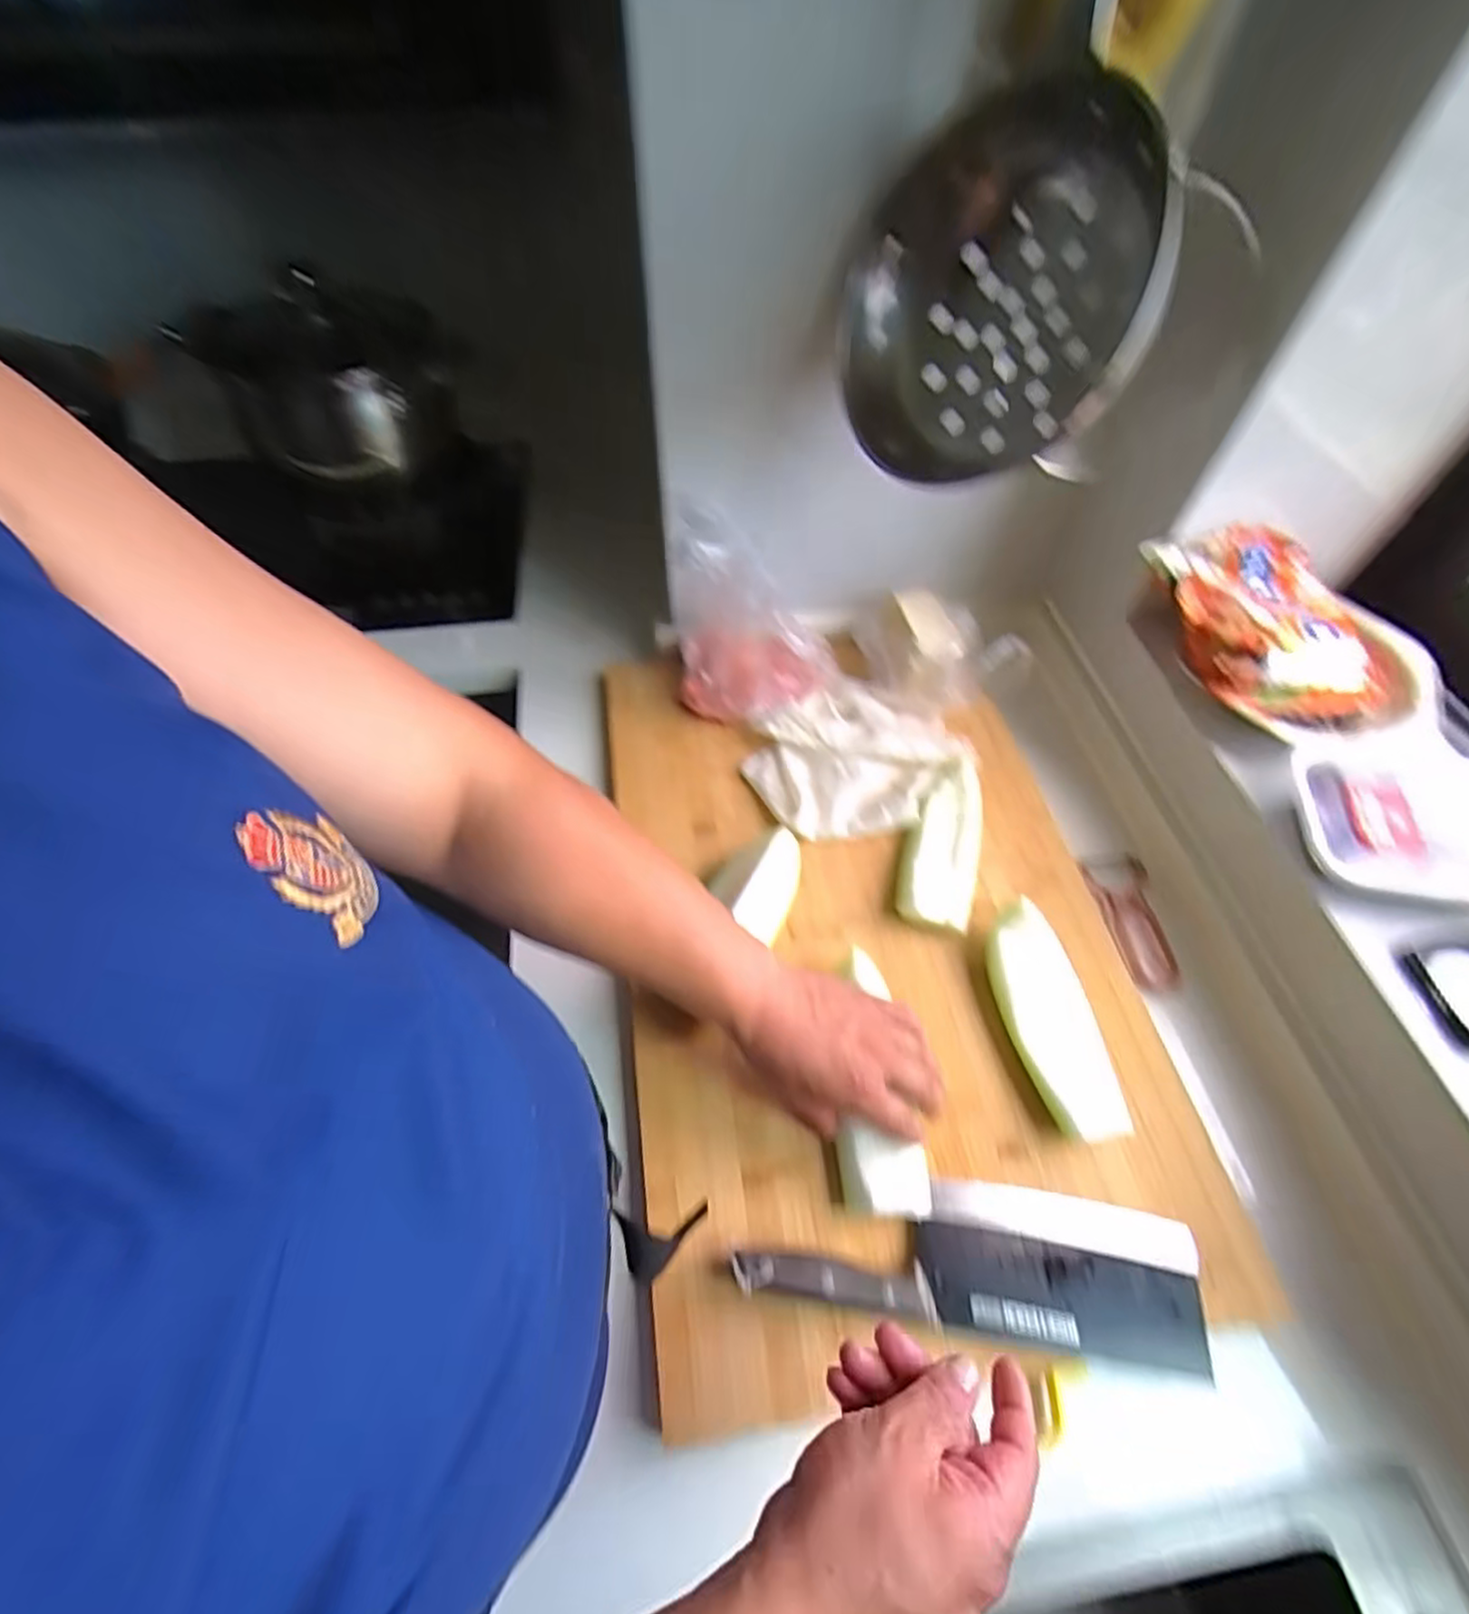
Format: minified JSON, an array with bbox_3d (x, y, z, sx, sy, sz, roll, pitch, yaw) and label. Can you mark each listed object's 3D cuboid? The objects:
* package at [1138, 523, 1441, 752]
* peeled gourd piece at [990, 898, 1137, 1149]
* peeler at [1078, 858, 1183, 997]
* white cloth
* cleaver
[{"bbox_3d":[0.477,-0.151,0.586,0.183,0.074,0.204,-15,57,-11],"label":"package"},{"bbox_3d":[0.237,0.160,0.519,0.052,0.045,0.164,-11,56,-8],"label":"peeled gourd piece"},{"bbox_3d":[0.350,0.099,0.602,0.048,0.017,0.127,-7,55,-5],"label":"peeler"},{"bbox_3d":[0.113,-0.047,0.659,0.196,0.029,0.162,-22,58,-15],"label":"white cloth"},{"bbox_3d":[0.153,0.285,0.441,0.287,0.031,0.086,8,55,5],"label":"cleaver"}]

